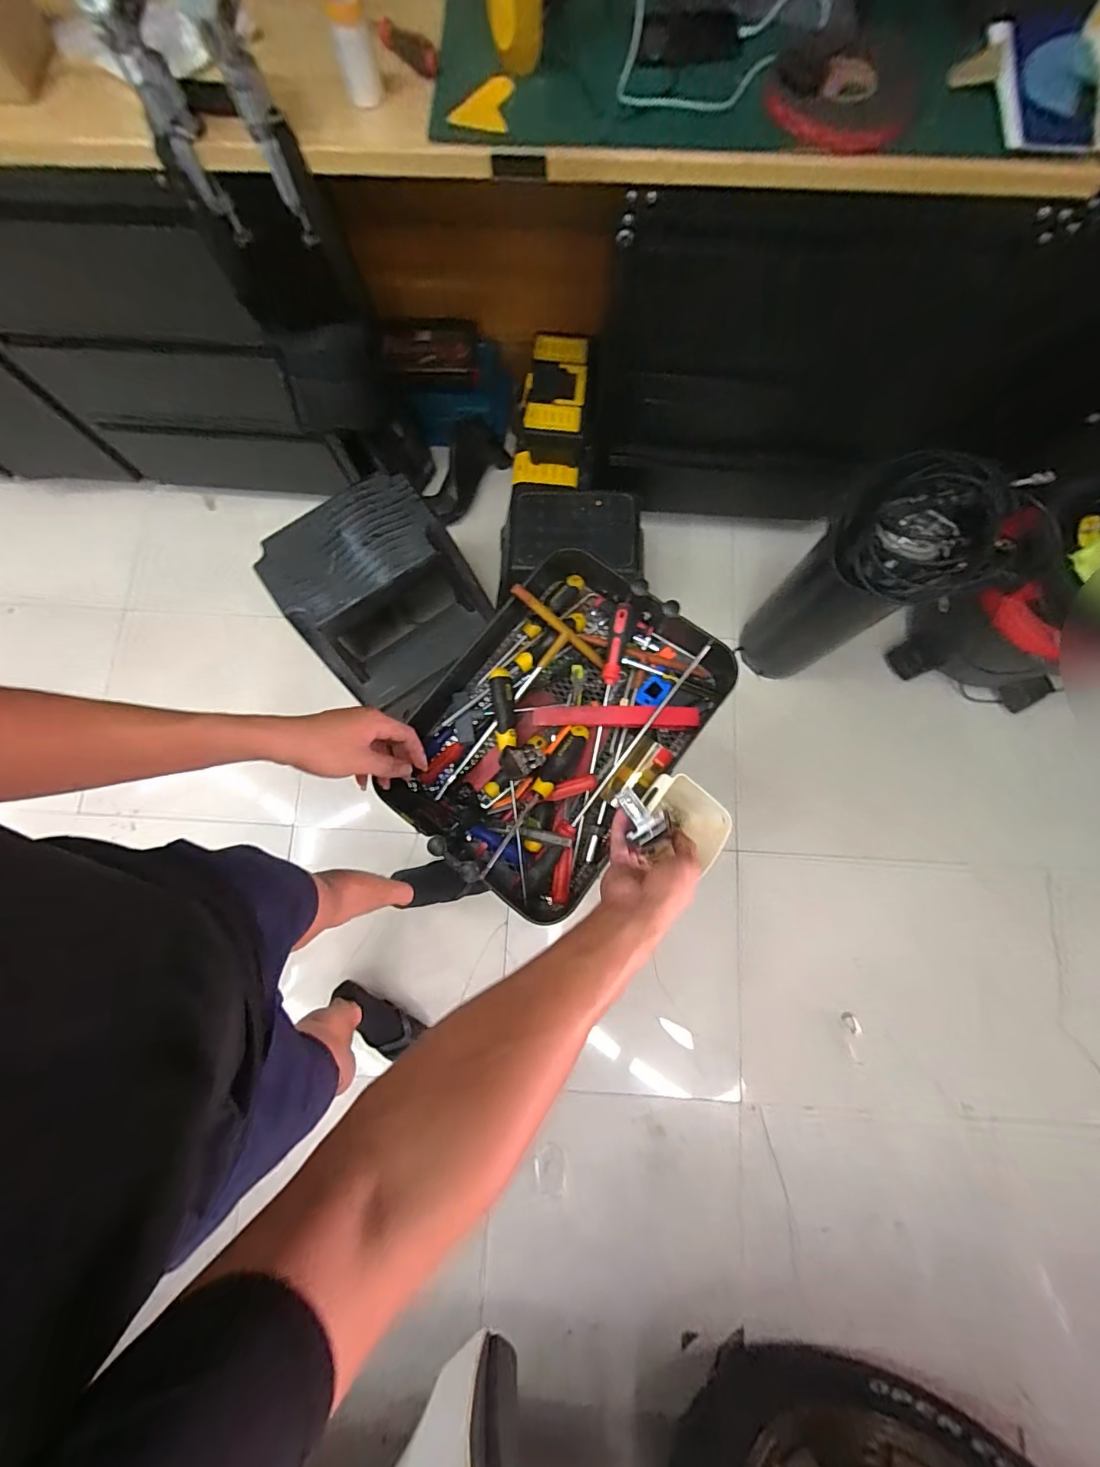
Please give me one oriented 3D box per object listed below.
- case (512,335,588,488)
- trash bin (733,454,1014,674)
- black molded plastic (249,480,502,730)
[{"bbox_3d":[0.000,-0.848,1.358,0.190,0.195,0.331,5,79,2],"label":"case"},{"bbox_3d":[0.634,-0.311,1.117,0.227,0.630,0.208,32,81,7],"label":"trash bin"},{"bbox_3d":[-0.396,-0.321,1.222,0.381,0.319,0.381,-36,81,-6],"label":"black molded plastic"}]

